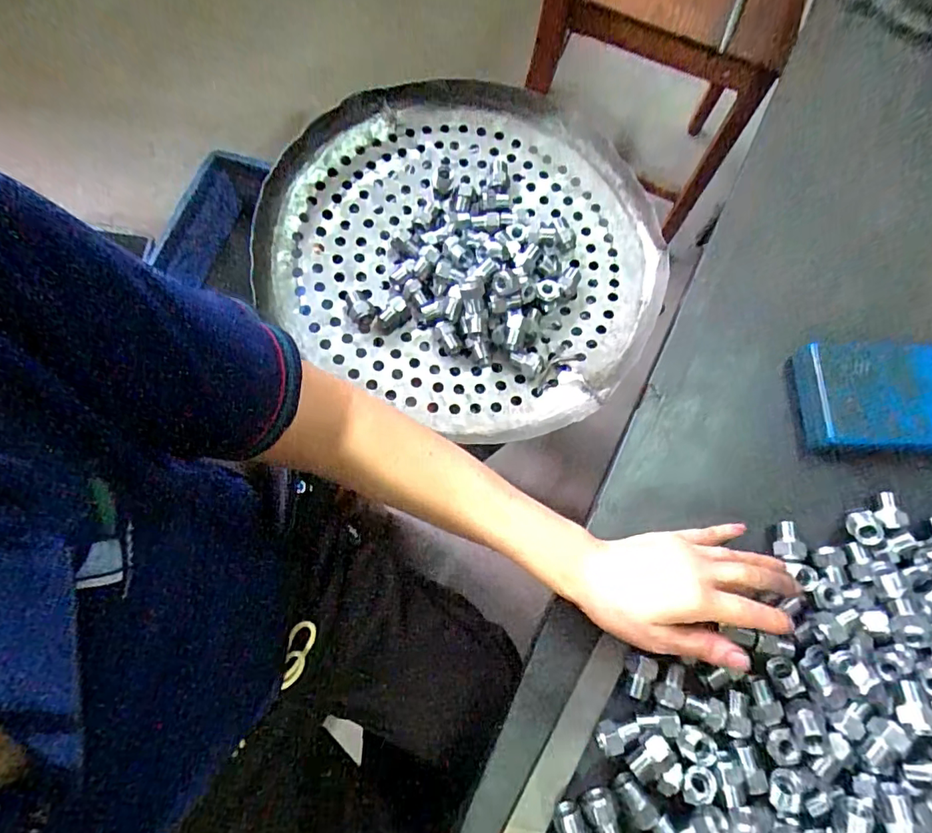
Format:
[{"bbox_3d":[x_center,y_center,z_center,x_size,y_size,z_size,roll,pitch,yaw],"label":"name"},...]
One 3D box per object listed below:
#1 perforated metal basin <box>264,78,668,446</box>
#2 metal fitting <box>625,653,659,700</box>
[{"bbox_3d":[0.008,-0.178,0.519,0.366,0.058,0.360,1,74,-3],"label":"perforated metal basin"},{"bbox_3d":[0.123,0.186,0.375,0.019,0.017,0.027,17,74,2],"label":"metal fitting"}]

